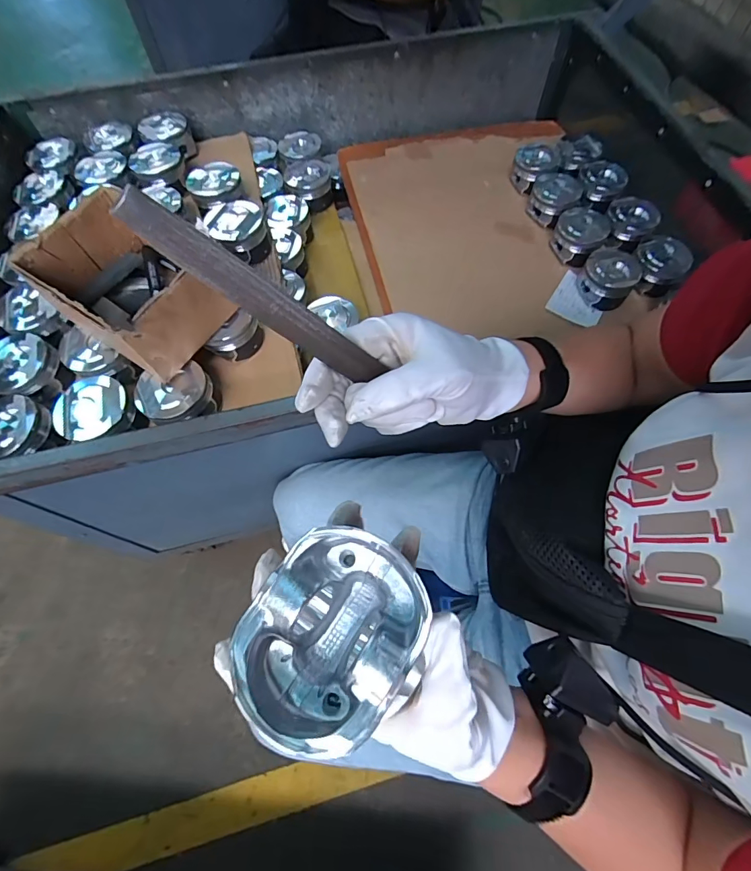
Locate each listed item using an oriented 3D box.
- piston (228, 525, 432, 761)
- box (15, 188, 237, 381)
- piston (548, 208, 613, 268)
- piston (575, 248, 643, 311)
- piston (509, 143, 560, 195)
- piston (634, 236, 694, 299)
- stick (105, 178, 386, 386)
[{"bbox_3d":[-0.021,0.086,0.189,0.076,0.048,0.090,33,69,15],"label":"piston"},{"bbox_3d":[-0.288,-0.184,0.497,0.197,0.087,0.147,31,69,13],"label":"box"},{"bbox_3d":[0.353,-0.346,0.723,0.084,0.052,0.098,31,69,13],"label":"piston"},{"bbox_3d":[0.377,-0.256,0.676,0.080,0.054,0.084,0,65,0],"label":"piston"},{"bbox_3d":[0.305,-0.512,0.800,0.082,0.045,0.097,26,68,12],"label":"piston"},{"bbox_3d":[0.464,-0.282,0.684,0.082,0.053,0.090,36,70,15],"label":"piston"},{"bbox_3d":[-0.048,-0.061,0.204,0.017,0.145,0.011,-21,60,31],"label":"stick"}]

